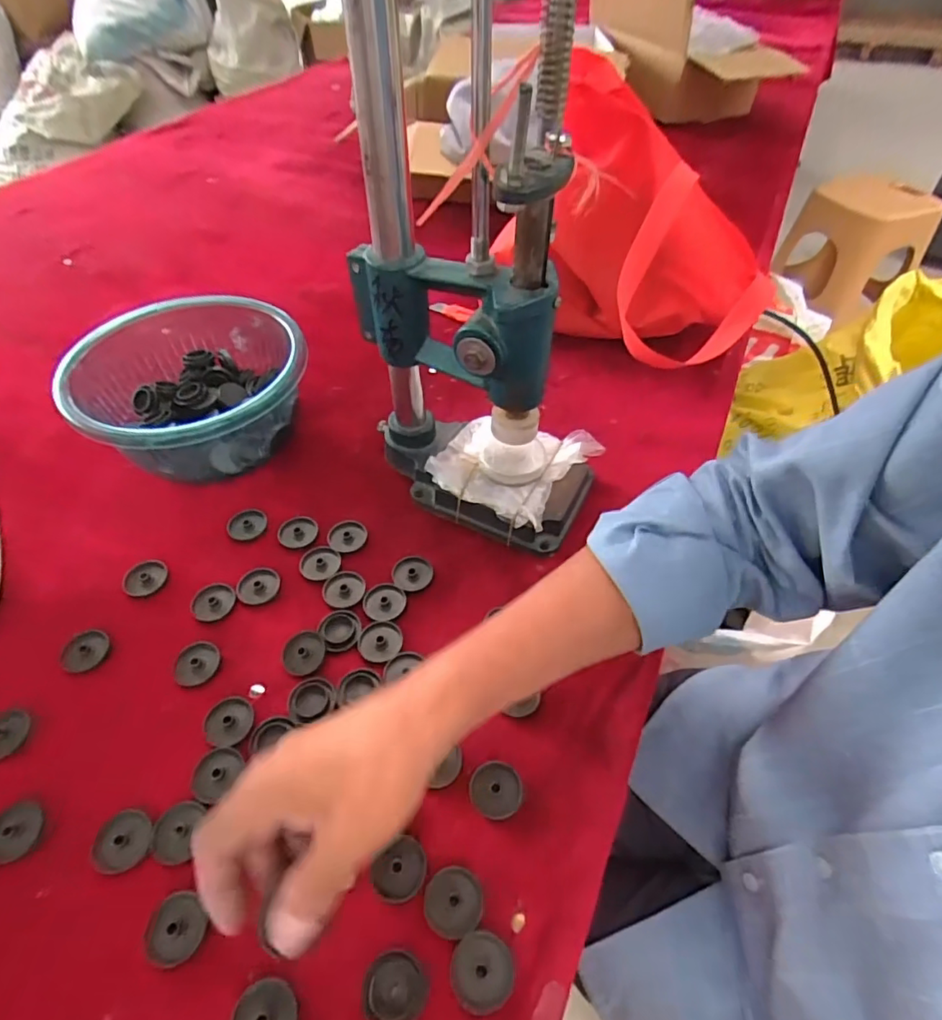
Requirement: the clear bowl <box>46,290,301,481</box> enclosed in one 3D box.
[{"bbox_3d":[-0.270,-0.119,0.528,0.221,0.091,0.206,0,51,0],"label":"clear bowl"}]

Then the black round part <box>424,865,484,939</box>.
[{"bbox_3d":[-0.010,0.225,0.309,0.033,0.006,0.033,0,51,0],"label":"black round part"}]

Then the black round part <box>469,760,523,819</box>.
[{"bbox_3d":[0.017,0.179,0.345,0.033,0.004,0.033,2,51,0],"label":"black round part"}]

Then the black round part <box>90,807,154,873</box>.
[{"bbox_3d":[-0.211,0.200,0.326,0.035,0.005,0.033,0,51,0],"label":"black round part"}]

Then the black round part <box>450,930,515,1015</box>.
[{"bbox_3d":[0.006,0.250,0.291,0.034,0.004,0.034,0,51,0],"label":"black round part"}]

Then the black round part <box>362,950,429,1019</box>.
[{"bbox_3d":[-0.040,0.253,0.283,0.033,0.008,0.032,0,51,0],"label":"black round part"}]

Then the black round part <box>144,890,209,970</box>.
[{"bbox_3d":[-0.163,0.233,0.299,0.029,0.006,0.032,6,51,4],"label":"black round part"}]

